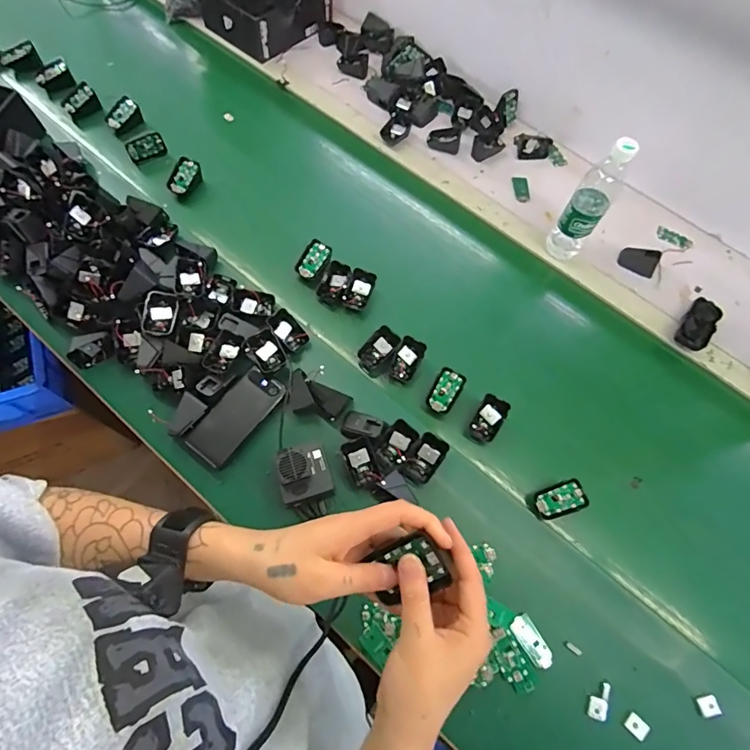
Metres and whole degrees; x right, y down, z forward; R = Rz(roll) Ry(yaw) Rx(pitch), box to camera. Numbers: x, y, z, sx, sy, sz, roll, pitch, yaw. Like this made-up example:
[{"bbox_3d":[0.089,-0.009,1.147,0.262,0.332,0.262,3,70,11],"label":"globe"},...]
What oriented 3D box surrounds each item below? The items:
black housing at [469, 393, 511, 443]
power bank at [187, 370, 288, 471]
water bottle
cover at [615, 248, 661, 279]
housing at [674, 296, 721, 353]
[{"bbox_3d":[0.174,0.067,0.705,0.050,0.019,0.075,29,89,9],"label":"black housing"},{"bbox_3d":[-0.206,0.062,0.686,0.068,0.021,0.152,36,70,12],"label":"power bank"},{"bbox_3d":[0.356,-0.282,0.767,0.060,0.235,0.063,34,70,12],"label":"water bottle"},{"bbox_3d":[0.496,-0.217,0.854,0.068,0.028,0.046,34,70,12],"label":"cover"},{"bbox_3d":[0.567,-0.090,0.800,0.051,0.022,0.113,34,70,12],"label":"housing"}]

